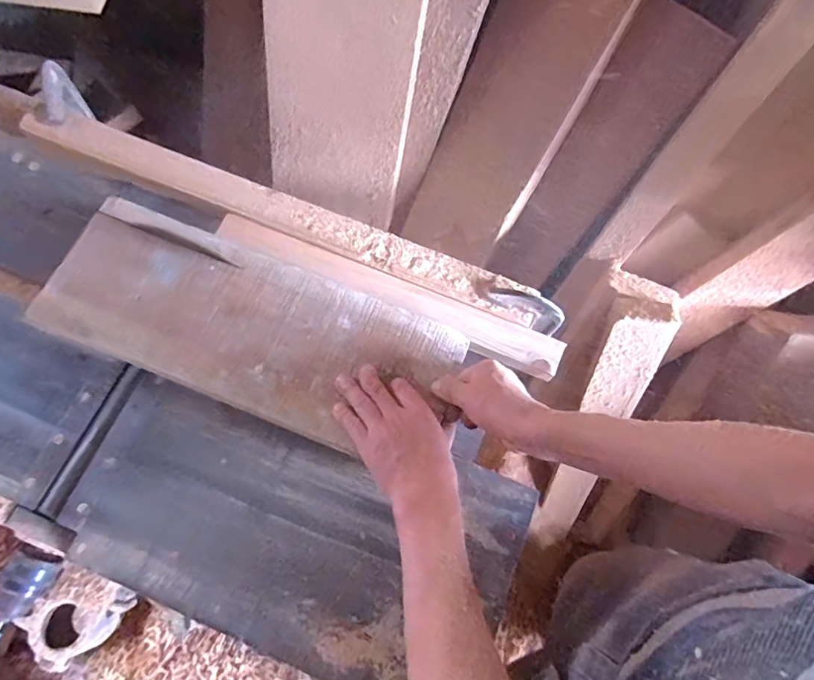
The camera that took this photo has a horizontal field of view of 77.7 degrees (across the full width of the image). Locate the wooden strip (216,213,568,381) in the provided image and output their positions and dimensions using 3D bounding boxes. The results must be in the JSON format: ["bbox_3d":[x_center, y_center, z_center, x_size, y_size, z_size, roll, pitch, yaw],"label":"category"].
[{"bbox_3d":[-0.025,-0.061,0.634,0.452,0.024,0.044,23,72,6],"label":"wooden strip"}]

